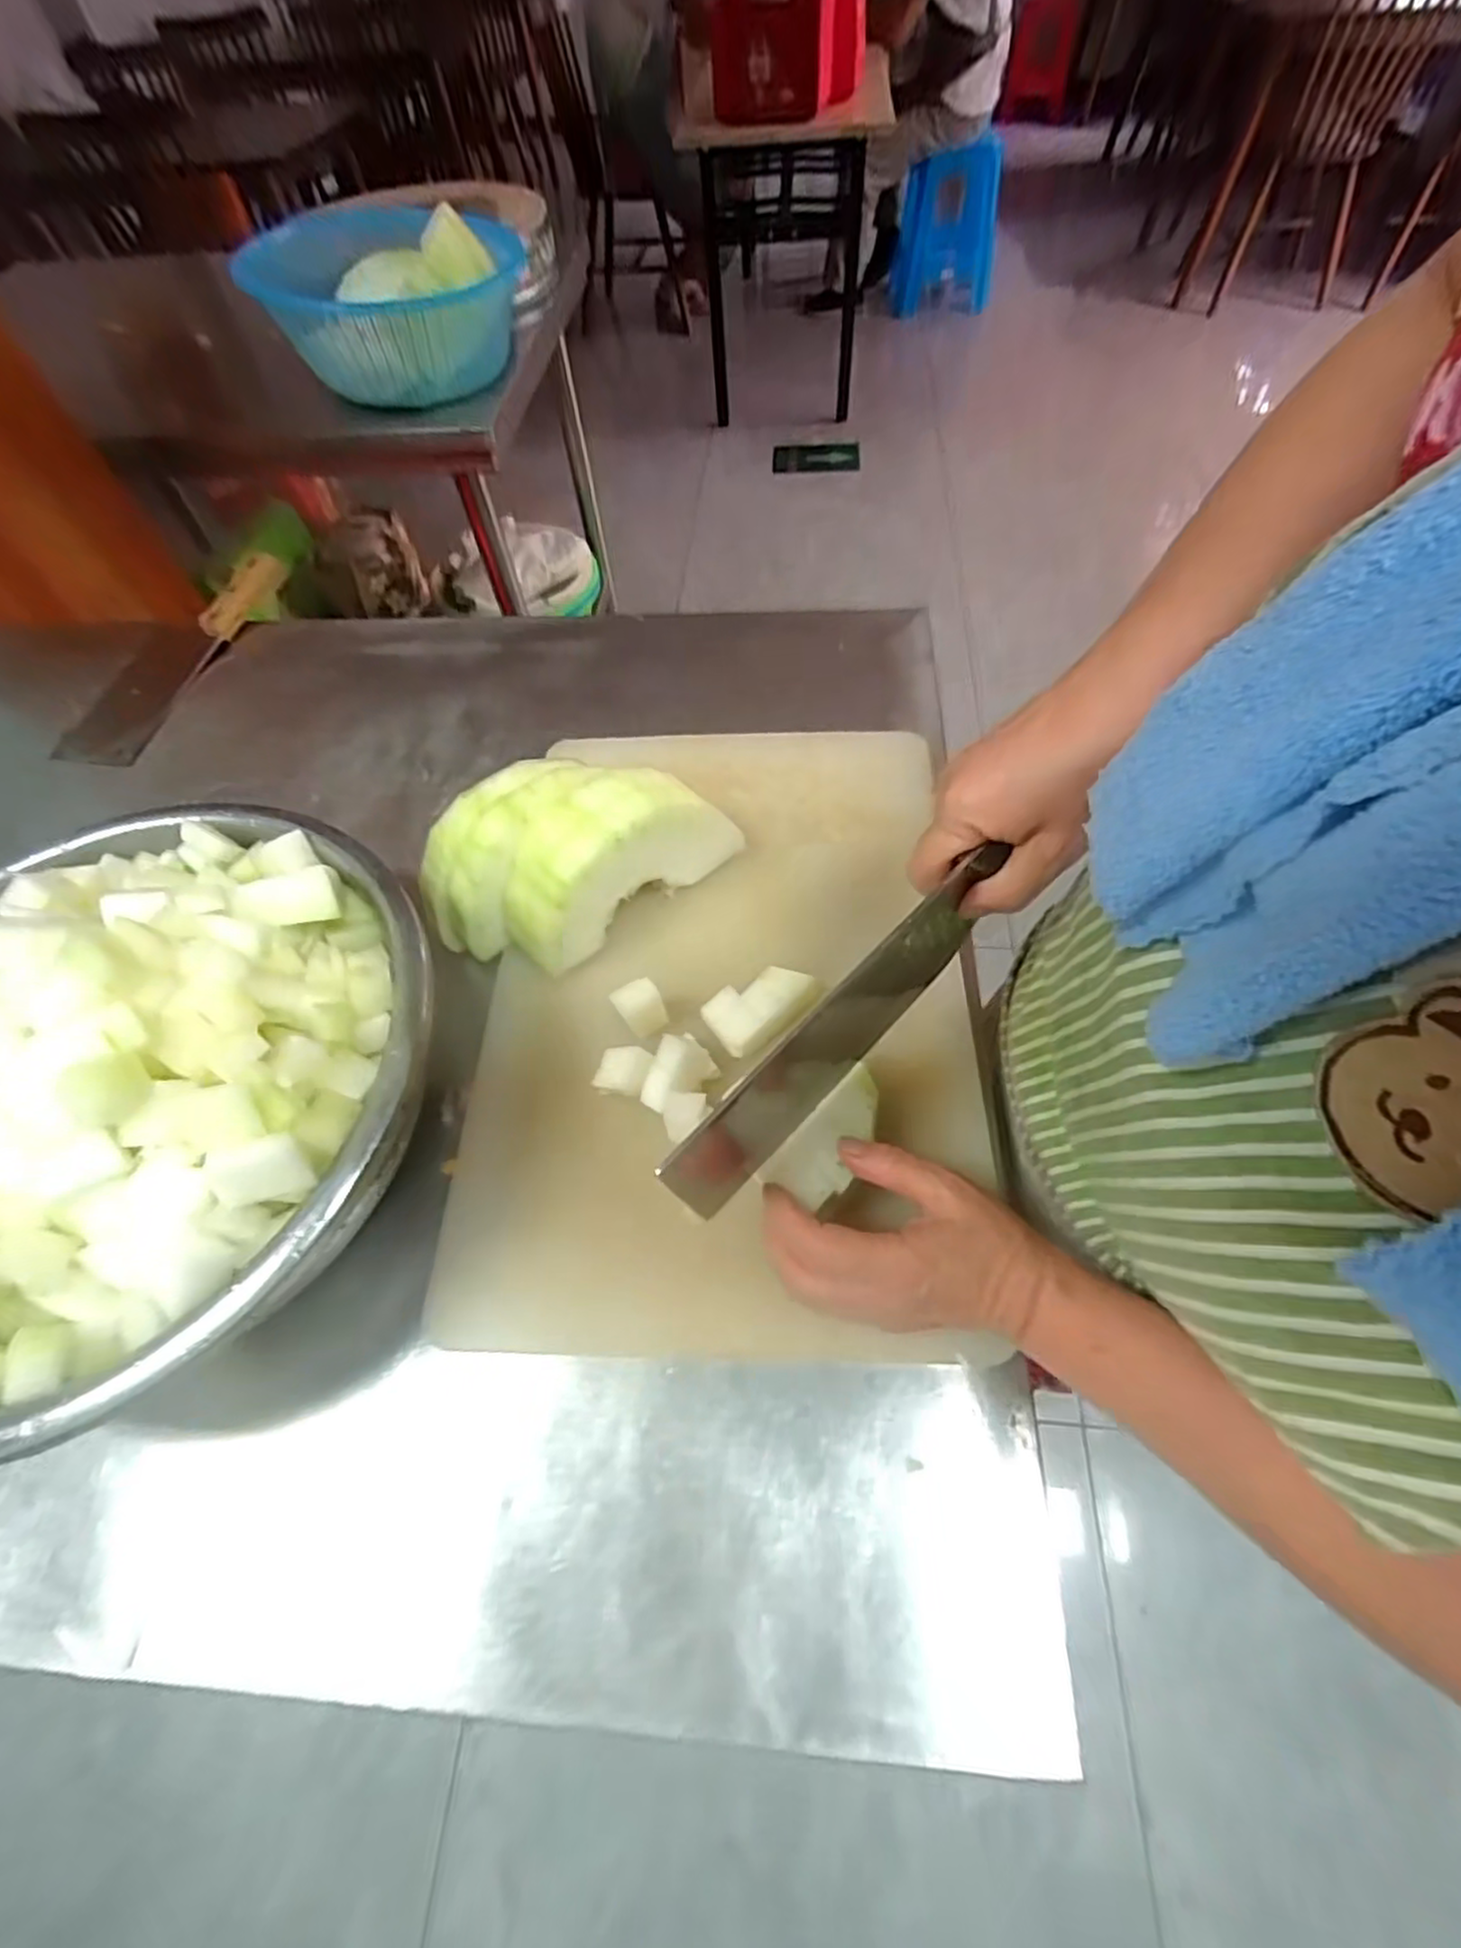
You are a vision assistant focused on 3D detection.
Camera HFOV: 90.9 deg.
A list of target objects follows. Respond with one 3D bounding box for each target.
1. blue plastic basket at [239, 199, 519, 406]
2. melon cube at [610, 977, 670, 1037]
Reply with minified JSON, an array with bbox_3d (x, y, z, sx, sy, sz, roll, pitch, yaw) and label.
[{"bbox_3d":[-0.456,-0.960,1.010,0.317,0.140,0.428,-7,59,-1],"label":"blue plastic basket"},{"bbox_3d":[-0.055,0.021,0.441,0.026,0.034,0.020,-30,62,-14],"label":"melon cube"}]

